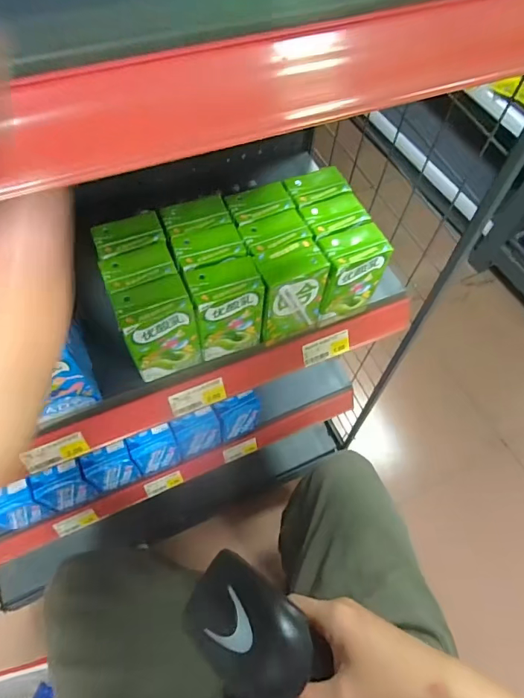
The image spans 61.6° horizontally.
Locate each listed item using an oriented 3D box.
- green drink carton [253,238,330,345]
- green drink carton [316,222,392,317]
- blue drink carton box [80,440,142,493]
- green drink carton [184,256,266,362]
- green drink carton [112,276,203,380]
[{"bbox_3d":[0.027,-0.059,0.452,0.066,0.095,0.044,-18,63,-12],"label":"green drink carton"},{"bbox_3d":[0.089,-0.080,0.461,0.062,0.089,0.039,-20,63,-13],"label":"green drink carton"},{"bbox_3d":[-0.219,0.171,0.636,0.066,0.083,0.033,-25,64,-15],"label":"blue drink carton box"},{"bbox_3d":[-0.036,-0.040,0.441,0.064,0.101,0.045,-18,63,-12],"label":"green drink carton"},{"bbox_3d":[-0.098,-0.018,0.428,0.063,0.099,0.041,-19,63,-13],"label":"green drink carton"}]

